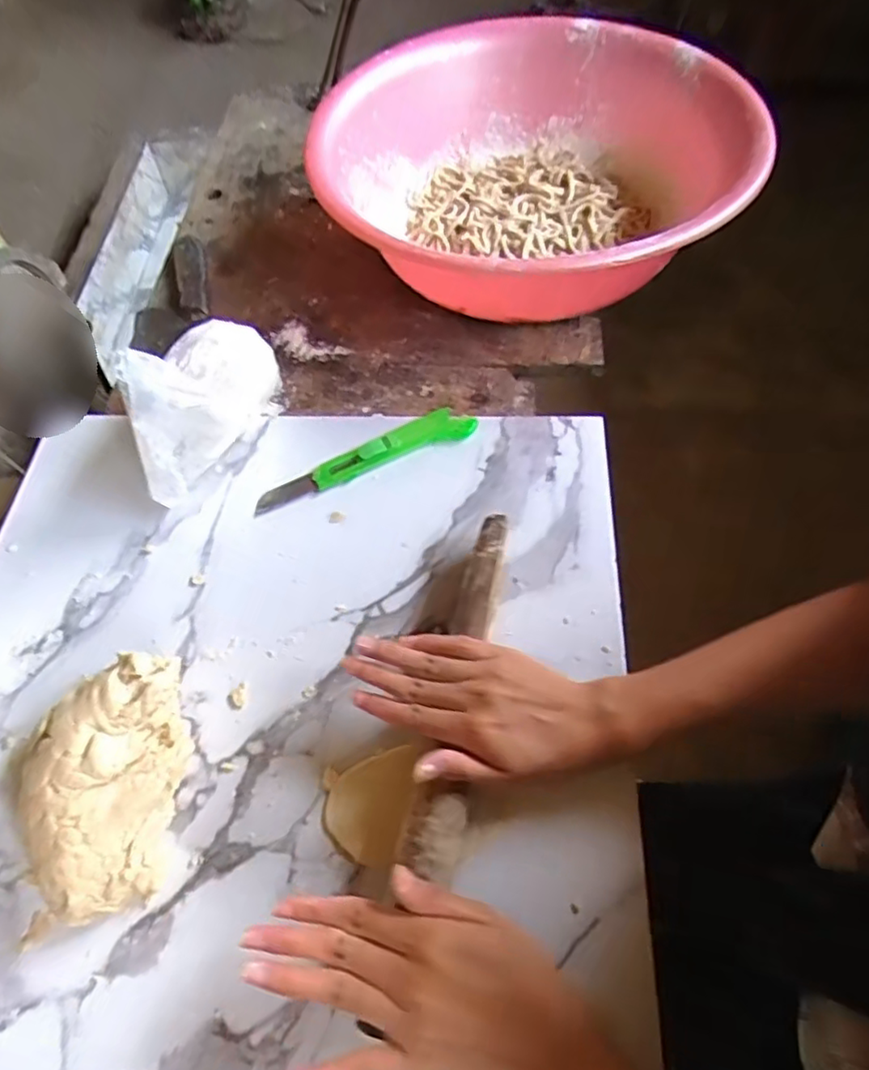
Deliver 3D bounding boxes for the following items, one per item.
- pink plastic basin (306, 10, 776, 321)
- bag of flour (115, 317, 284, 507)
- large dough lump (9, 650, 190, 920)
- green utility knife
[{"bbox_3d":[0.097,-0.347,0.628,0.377,0.135,0.405,-2,60,3],"label":"pink plastic basin"},{"bbox_3d":[-0.185,-0.111,0.503,0.062,0.120,0.155,6,60,8],"label":"bag of flour"},{"bbox_3d":[-0.199,0.148,0.388,0.083,0.063,0.148,2,60,5],"label":"large dough lump"},{"bbox_3d":[-0.057,-0.064,0.528,0.190,0.013,0.033,-24,61,-9],"label":"green utility knife"}]

